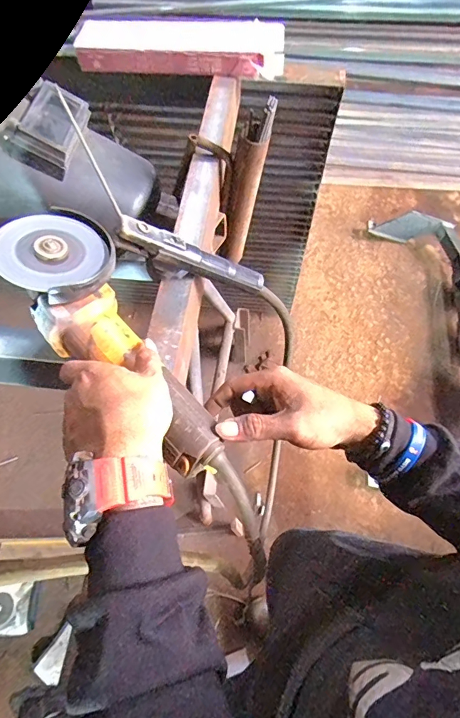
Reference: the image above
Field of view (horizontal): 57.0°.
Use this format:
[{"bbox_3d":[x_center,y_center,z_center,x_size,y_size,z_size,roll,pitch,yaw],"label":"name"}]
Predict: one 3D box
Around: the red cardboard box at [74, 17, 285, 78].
[{"bbox_3d":[-0.081,-0.505,0.686,0.334,0.043,0.083,4,62,4],"label":"red cardboard box"}]

